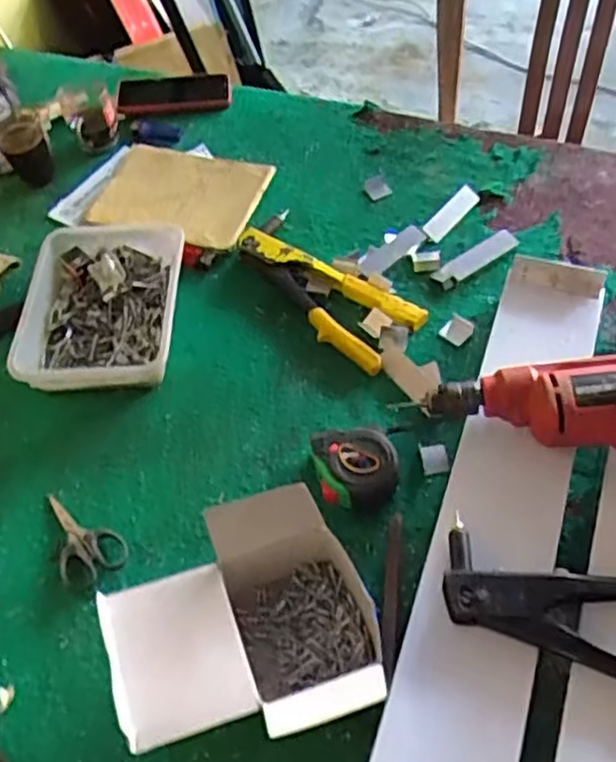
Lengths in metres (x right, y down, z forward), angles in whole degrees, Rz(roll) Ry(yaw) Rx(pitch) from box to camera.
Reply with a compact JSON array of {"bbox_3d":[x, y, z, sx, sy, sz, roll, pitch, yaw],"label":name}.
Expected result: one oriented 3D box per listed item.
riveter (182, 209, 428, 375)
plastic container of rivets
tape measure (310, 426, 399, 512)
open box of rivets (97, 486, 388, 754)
[{"bbox_3d":[-0.005,-0.121,0.846,0.284,0.026,0.115,32,64,24],"label":"riveter"},{"bbox_3d":[-0.233,-0.085,0.830,0.169,0.047,0.230,-1,55,5],"label":"plastic container of rivets"},{"bbox_3d":[0.047,0.086,0.696,0.076,0.041,0.078,-14,55,-4],"label":"tape measure"},{"bbox_3d":[-0.047,0.205,0.572,0.190,0.128,0.167,-18,56,-7],"label":"open box of rivets"}]

